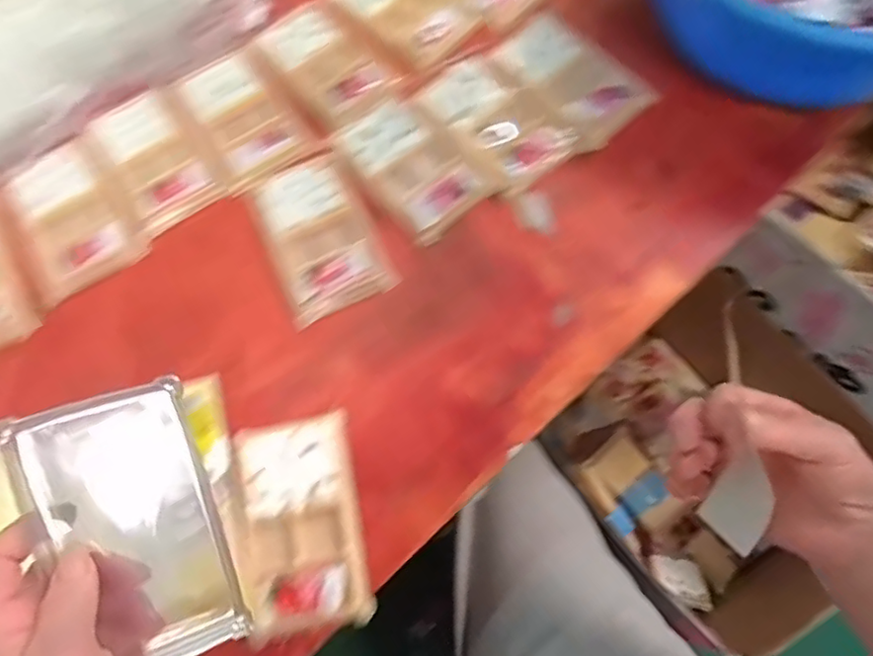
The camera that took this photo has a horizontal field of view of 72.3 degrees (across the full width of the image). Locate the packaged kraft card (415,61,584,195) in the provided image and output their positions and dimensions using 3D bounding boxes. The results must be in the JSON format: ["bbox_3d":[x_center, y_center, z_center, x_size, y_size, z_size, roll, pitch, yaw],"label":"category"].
[{"bbox_3d":[0.049,-0.181,0.510,0.081,0.014,0.133,-38,73,-11],"label":"packaged kraft card"}]

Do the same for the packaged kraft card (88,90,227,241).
[{"bbox_3d":[-0.244,-0.146,0.515,0.074,0.008,0.134,-34,72,-10],"label":"packaged kraft card"}]

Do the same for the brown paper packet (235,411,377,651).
[{"bbox_3d":[-0.092,0.130,0.407,0.077,0.014,0.138,-13,70,-3],"label":"brown paper packet"}]

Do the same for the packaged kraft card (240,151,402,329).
[{"bbox_3d":[-0.097,-0.076,0.484,0.084,0.006,0.133,-26,71,-7],"label":"packaged kraft card"}]

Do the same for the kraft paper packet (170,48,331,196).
[{"bbox_3d":[-0.168,-0.185,0.525,0.087,0.008,0.131,-32,72,-9],"label":"kraft paper packet"}]

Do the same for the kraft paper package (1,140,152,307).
[{"bbox_3d":[-0.305,-0.093,0.498,0.084,0.004,0.134,-32,72,-9],"label":"kraft paper package"}]

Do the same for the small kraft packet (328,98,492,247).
[{"bbox_3d":[-0.022,-0.138,0.505,0.079,0.014,0.129,-39,73,-11],"label":"small kraft packet"}]

